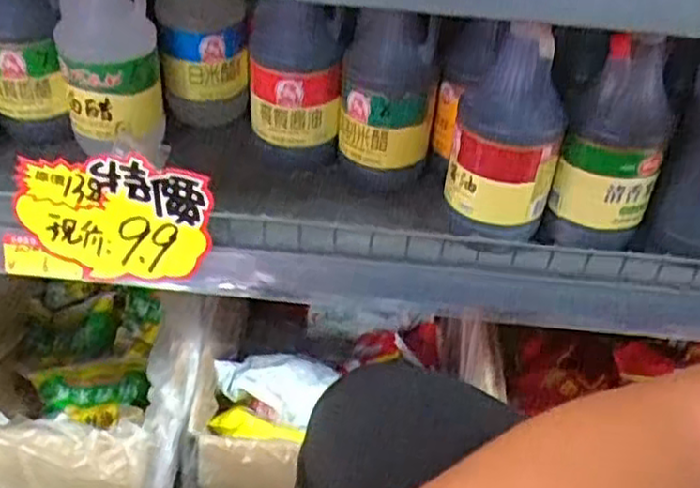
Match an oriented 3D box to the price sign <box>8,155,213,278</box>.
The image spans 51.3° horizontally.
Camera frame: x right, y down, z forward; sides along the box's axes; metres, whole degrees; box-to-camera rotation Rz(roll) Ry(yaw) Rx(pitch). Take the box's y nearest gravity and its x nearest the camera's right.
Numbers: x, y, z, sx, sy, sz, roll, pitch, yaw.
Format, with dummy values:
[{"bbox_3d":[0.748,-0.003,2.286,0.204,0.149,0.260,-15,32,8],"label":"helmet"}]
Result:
[{"bbox_3d":[-0.191,-0.020,0.595,0.157,0.107,0.005,1,28,6],"label":"price sign"}]

